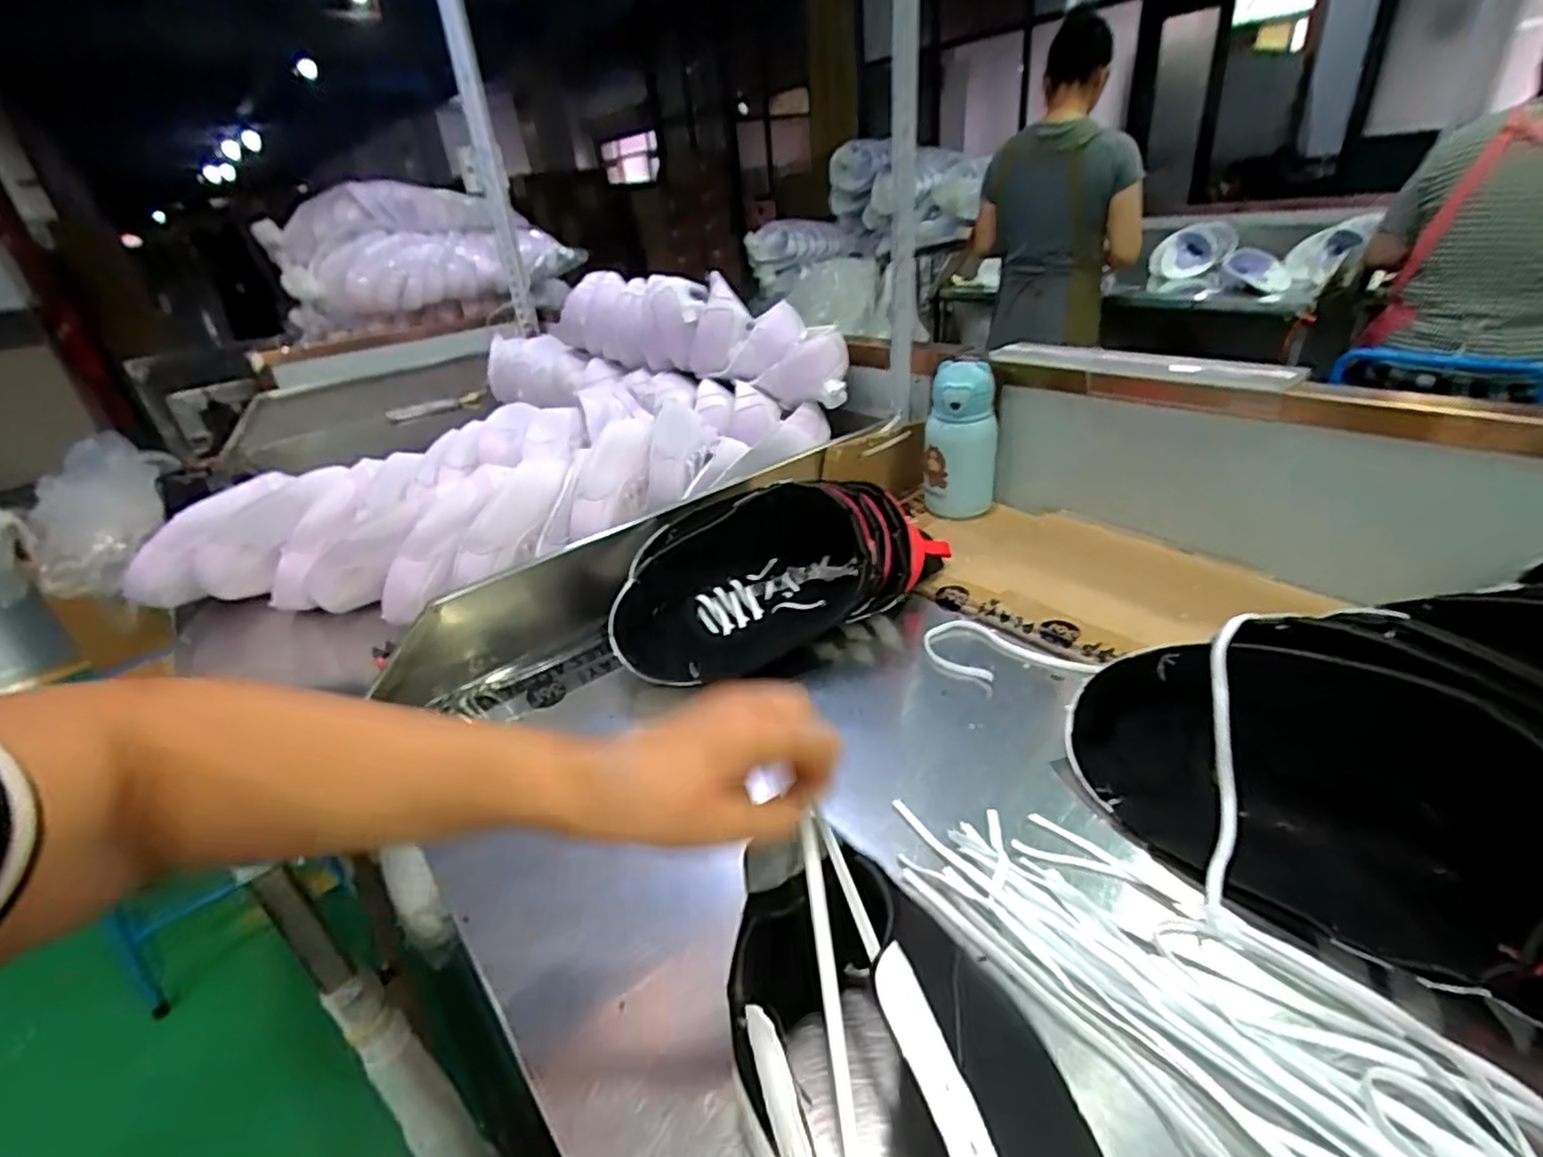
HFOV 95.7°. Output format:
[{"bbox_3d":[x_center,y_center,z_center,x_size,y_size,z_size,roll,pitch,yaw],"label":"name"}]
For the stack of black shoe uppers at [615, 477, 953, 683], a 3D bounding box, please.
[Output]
[{"bbox_3d":[0.011,-0.016,0.676,0.333,0.119,0.131,-14,30,-12],"label":"stack of black shoe uppers"}]

